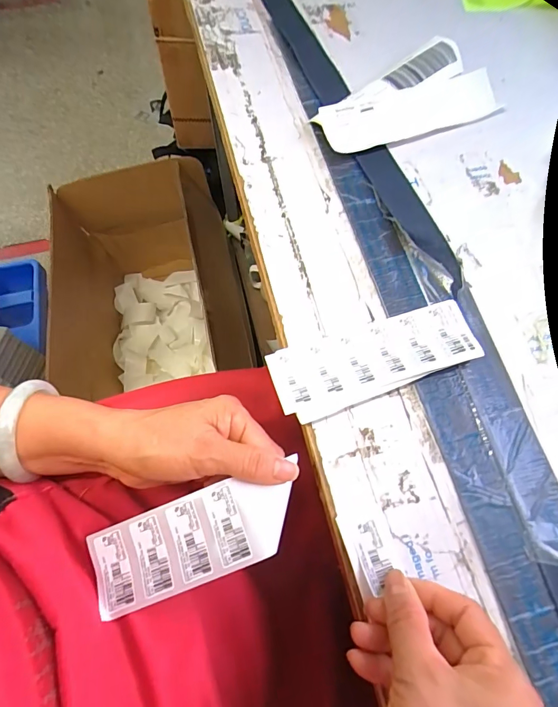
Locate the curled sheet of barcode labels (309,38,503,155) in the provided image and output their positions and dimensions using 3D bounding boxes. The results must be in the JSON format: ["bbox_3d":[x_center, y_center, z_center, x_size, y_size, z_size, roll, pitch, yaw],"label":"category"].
[{"bbox_3d":[0.146,-0.269,0.433,0.204,0.018,0.108,-36,72,-14],"label":"curled sheet of barcode labels"}]

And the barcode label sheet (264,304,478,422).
[{"bbox_3d":[0.076,0.004,0.317,0.161,0.016,0.059,-17,68,-8],"label":"barcode label sheet"}]

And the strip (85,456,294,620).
[{"bbox_3d":[-0.055,0.118,0.254,0.127,0.014,0.051,-23,72,2],"label":"strip"}]

